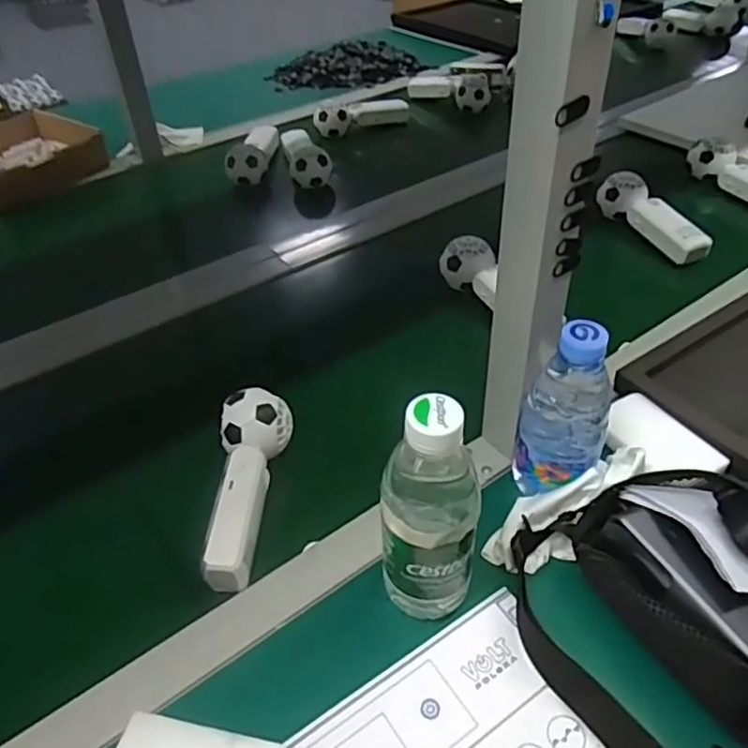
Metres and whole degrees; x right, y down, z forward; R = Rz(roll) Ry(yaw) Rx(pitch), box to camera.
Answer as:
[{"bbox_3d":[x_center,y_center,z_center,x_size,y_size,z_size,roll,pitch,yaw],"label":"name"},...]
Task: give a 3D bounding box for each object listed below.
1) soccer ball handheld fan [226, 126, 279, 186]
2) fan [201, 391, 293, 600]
[{"bbox_3d":[-0.186,-0.352,1.031,0.058,0.061,0.181,4,43,7],"label":"soccer ball handheld fan"},{"bbox_3d":[-0.098,0.088,0.512,0.056,0.063,0.157,-4,43,-1],"label":"fan"}]

